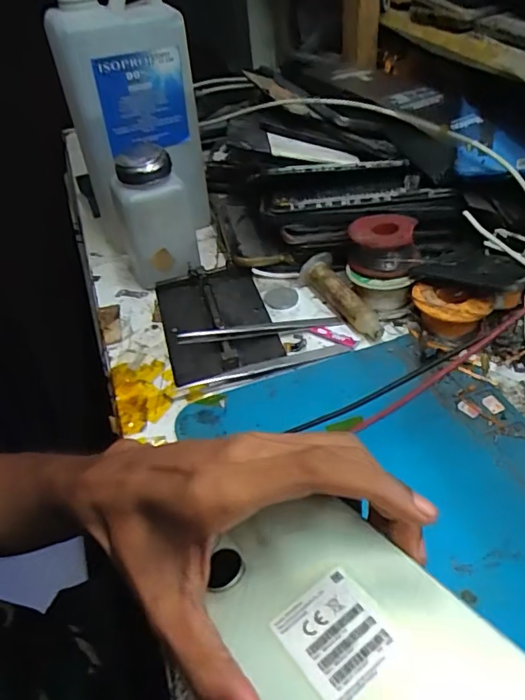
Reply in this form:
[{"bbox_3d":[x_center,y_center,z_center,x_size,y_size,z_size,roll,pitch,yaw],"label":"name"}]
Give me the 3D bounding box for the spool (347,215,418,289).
[{"bbox_3d":[0.086,-0.074,0.382,0.046,0.031,0.043,3,45,10],"label":"spool"}]

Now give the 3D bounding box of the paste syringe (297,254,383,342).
[{"bbox_3d":[0.059,-0.040,0.390,0.026,0.023,0.087,-19,45,-12],"label":"paste syringe"}]

